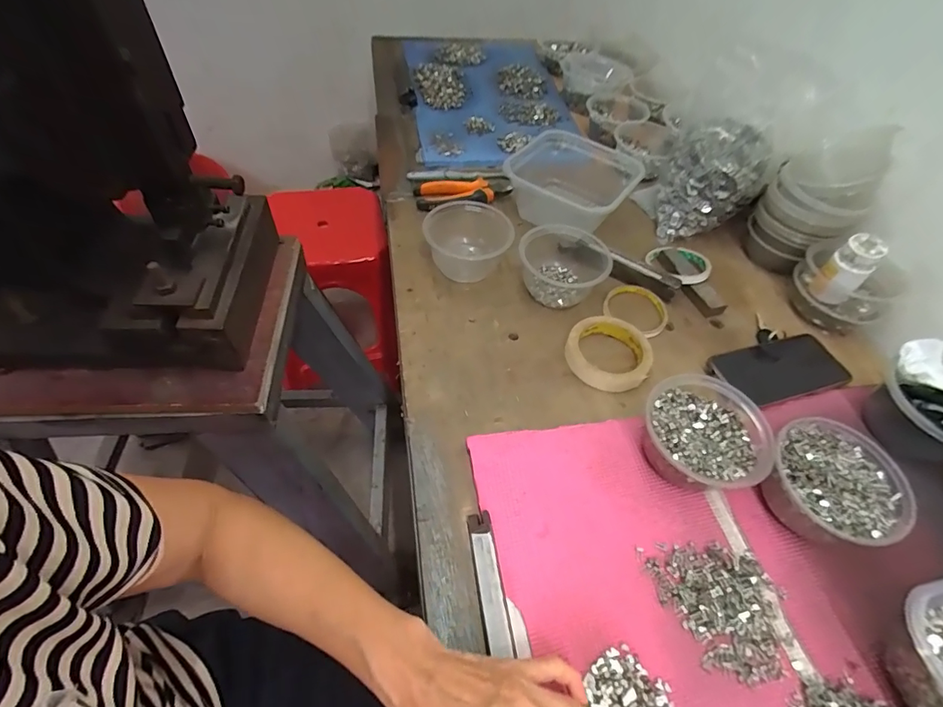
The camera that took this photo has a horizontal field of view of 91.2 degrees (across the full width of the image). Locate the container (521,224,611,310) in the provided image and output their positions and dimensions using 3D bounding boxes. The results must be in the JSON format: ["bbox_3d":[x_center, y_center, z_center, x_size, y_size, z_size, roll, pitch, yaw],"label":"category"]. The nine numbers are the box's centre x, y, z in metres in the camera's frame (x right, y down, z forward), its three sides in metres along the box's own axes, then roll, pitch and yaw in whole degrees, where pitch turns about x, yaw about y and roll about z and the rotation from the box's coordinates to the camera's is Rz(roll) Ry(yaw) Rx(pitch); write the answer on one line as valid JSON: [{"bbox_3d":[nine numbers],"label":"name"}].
[{"bbox_3d":[0.122,-0.123,0.607,0.110,0.056,0.110,3,52,-4],"label":"container"}]

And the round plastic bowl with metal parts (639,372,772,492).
[{"bbox_3d":[0.226,0.082,0.452,0.114,0.054,0.110,3,52,-4],"label":"round plastic bowl with metal parts"}]

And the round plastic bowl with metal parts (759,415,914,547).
[{"bbox_3d":[0.333,0.121,0.429,0.115,0.056,0.105,3,52,-4],"label":"round plastic bowl with metal parts"}]

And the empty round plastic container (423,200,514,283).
[{"bbox_3d":[-0.005,-0.151,0.619,0.113,0.063,0.094,3,52,-3],"label":"empty round plastic container"}]

